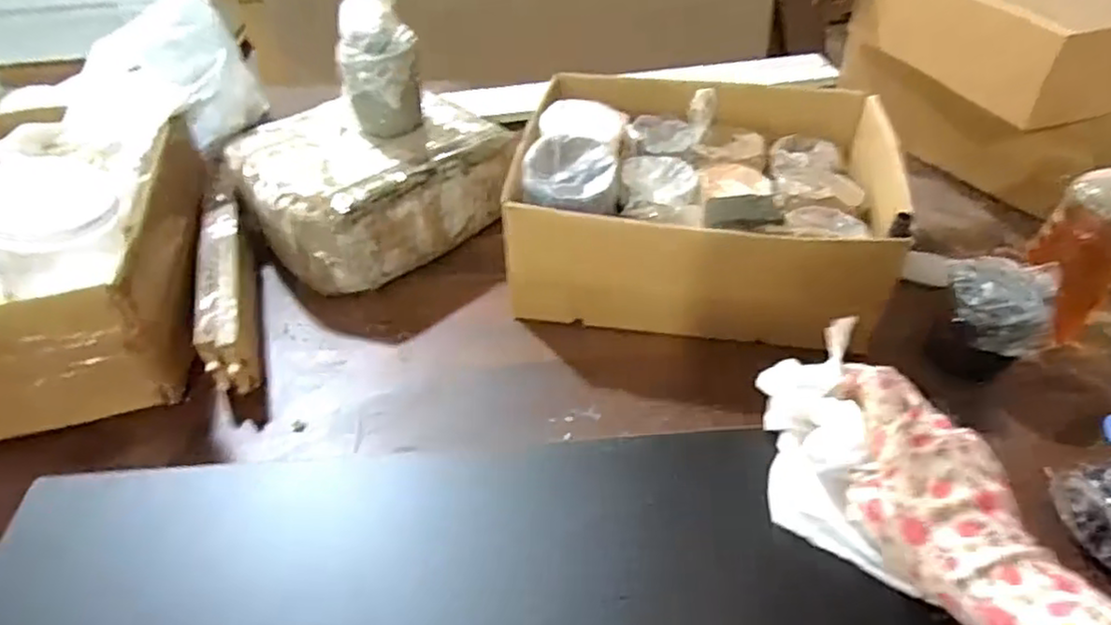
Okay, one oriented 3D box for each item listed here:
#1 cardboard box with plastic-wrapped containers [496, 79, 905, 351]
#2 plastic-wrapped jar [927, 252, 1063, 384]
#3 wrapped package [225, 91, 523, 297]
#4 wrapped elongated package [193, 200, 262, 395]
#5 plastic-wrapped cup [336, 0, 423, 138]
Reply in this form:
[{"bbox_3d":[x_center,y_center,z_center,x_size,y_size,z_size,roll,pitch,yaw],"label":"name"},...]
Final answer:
[{"bbox_3d":[0.137,-0.118,0.638,0.313,0.132,0.264,6,44,9],"label":"cardboard box with plastic-wrapped containers"},{"bbox_3d":[0.346,0.009,0.551,0.077,0.084,0.089,16,46,18],"label":"plastic-wrapped jar"},{"bbox_3d":[-0.178,-0.128,0.674,0.219,0.091,0.179,-27,49,-25],"label":"wrapped package"},{"bbox_3d":[-0.290,-0.017,0.610,0.047,0.062,0.200,-16,45,-15],"label":"wrapped elongated package"},{"bbox_3d":[-0.163,-0.232,0.634,0.069,0.118,0.076,-15,45,-14],"label":"plastic-wrapped cup"}]

